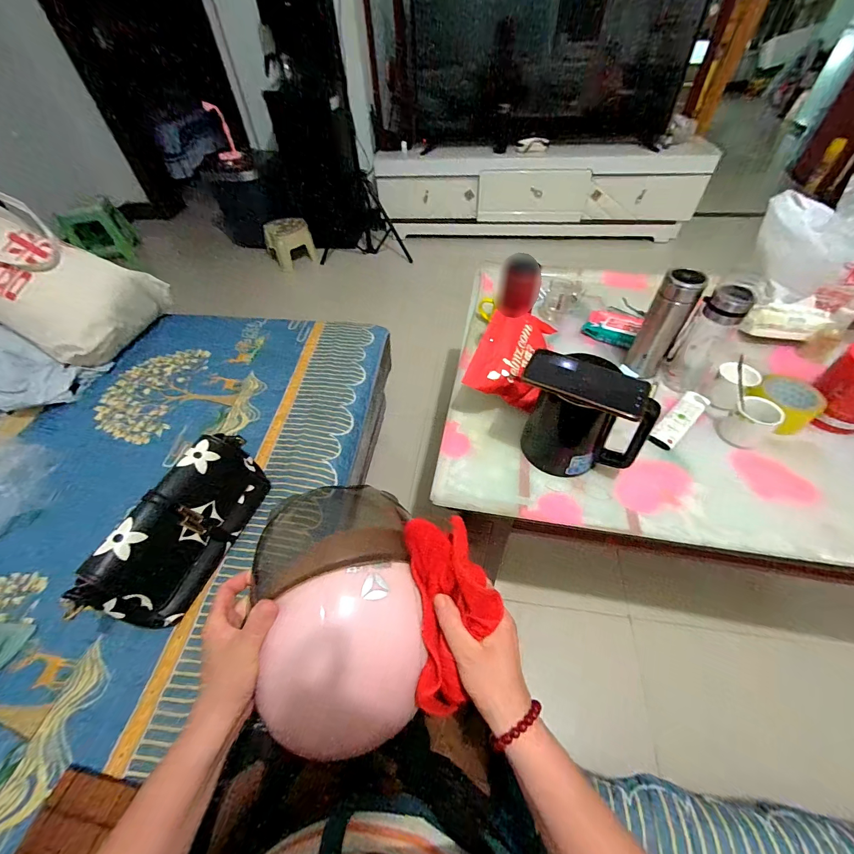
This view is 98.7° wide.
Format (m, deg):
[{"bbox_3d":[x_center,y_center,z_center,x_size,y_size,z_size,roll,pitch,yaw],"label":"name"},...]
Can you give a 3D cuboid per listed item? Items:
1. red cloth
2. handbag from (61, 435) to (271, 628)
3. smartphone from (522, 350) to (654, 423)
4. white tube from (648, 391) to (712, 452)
[{"bbox_3d":[0.021,0.180,0.360,0.090,0.039,0.170,-1,75,3],"label":"red cloth"},{"bbox_3d":[-0.368,0.151,0.572,0.073,0.143,0.290,16,53,16],"label":"handbag"},{"bbox_3d":[0.223,-0.065,0.518,0.161,0.015,0.063,22,75,20],"label":"smartphone"},{"bbox_3d":[0.469,-0.015,0.680,0.169,0.015,0.043,-36,57,-24],"label":"white tube"}]

